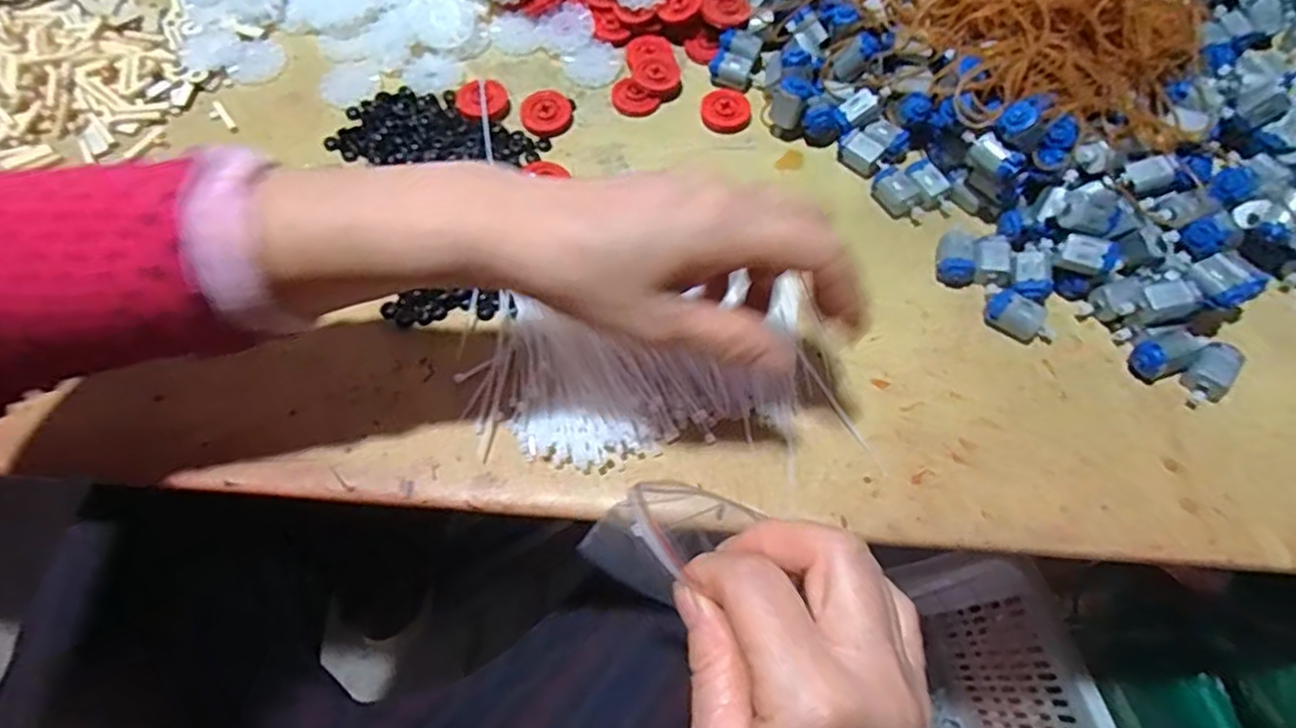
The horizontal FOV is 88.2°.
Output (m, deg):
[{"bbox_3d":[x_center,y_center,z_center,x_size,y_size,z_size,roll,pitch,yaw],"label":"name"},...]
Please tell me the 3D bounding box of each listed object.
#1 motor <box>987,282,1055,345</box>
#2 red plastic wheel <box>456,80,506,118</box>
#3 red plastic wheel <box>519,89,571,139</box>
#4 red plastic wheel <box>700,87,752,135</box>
[{"bbox_3d":[0.202,-0.026,0.364,0.042,0.019,0.019,39,71,16],"label":"motor"},{"bbox_3d":[-0.110,-0.175,0.443,0.032,0.013,0.029,-9,65,-4],"label":"red plastic wheel"},{"bbox_3d":[-0.067,-0.163,0.439,0.031,0.013,0.032,0,65,0],"label":"red plastic wheel"},{"bbox_3d":[0.052,-0.167,0.443,0.032,0.007,0.038,6,65,2],"label":"red plastic wheel"}]

